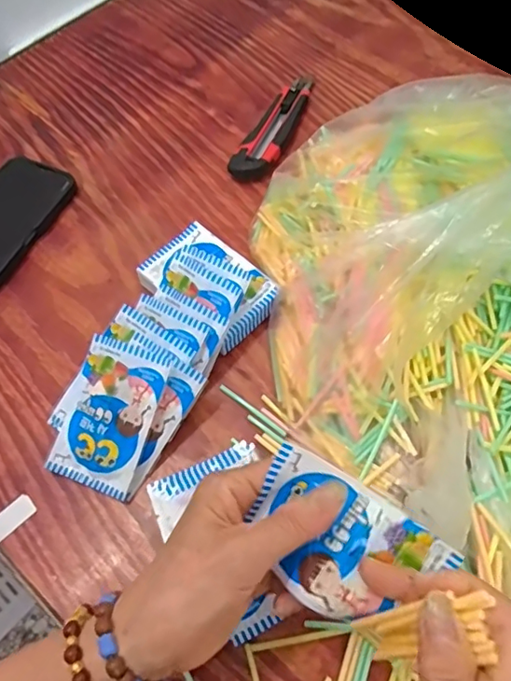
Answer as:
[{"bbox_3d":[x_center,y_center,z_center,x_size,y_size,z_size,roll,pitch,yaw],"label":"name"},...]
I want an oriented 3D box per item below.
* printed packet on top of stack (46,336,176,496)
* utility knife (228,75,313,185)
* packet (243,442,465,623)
[{"bbox_3d":[-0.105,0.055,0.396,0.064,0.008,0.104,19,87,12],"label":"printed packet on top of stack"},{"bbox_3d":[0.023,-0.224,0.564,0.039,0.019,0.159,19,63,13],"label":"utility knife"},{"bbox_3d":[0.042,0.103,0.275,0.095,0.016,0.063,32,86,18],"label":"packet"}]

